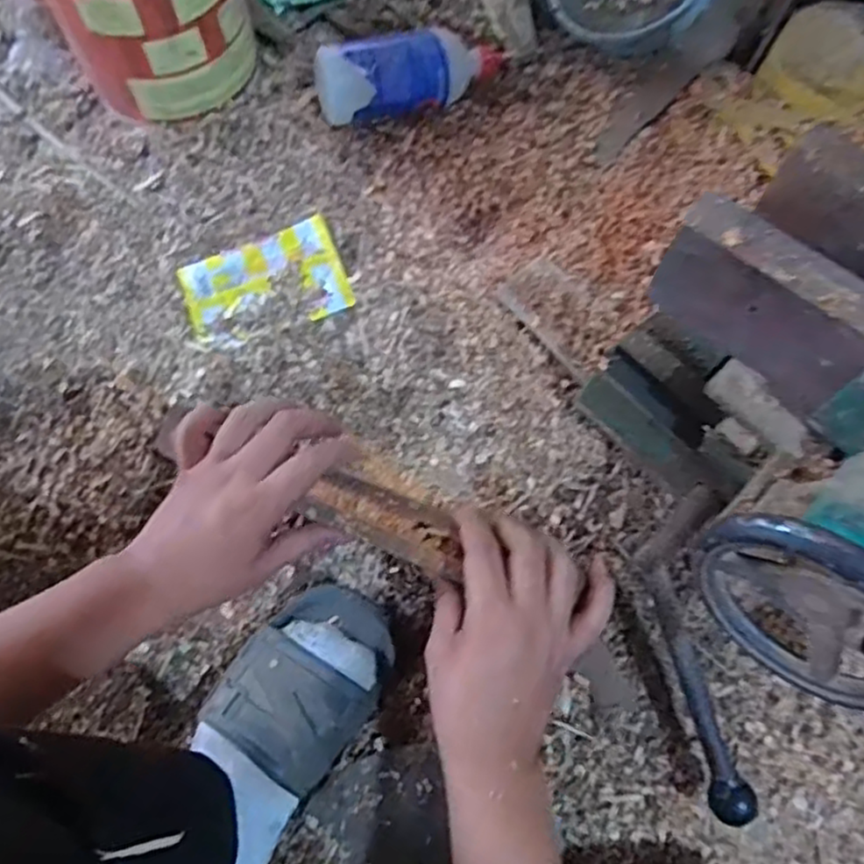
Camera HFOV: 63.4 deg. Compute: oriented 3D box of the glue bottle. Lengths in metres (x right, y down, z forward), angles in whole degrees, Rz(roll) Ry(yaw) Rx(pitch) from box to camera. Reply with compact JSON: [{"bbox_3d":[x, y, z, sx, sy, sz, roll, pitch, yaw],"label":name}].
[{"bbox_3d":[-0.021,-0.360,0.702,0.198,0.067,0.065,-20,70,-20],"label":"glue bottle"}]

